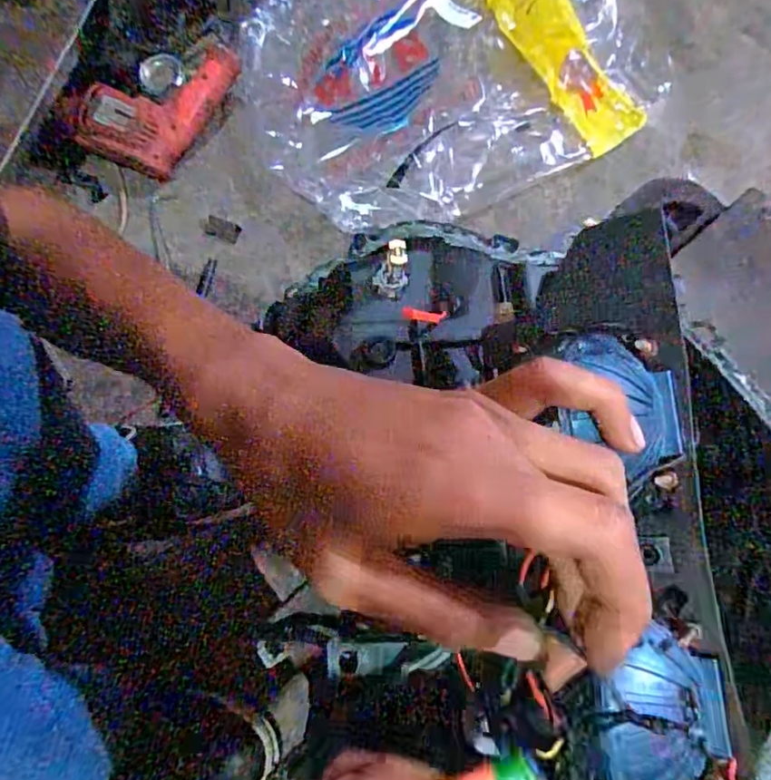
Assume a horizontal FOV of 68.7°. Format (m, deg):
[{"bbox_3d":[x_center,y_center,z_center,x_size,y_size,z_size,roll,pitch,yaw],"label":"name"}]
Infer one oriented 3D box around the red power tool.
[{"bbox_3d":[-0.269,-0.339,0.701,0.218,0.058,0.117,-34,76,-5],"label":"red power tool"}]

